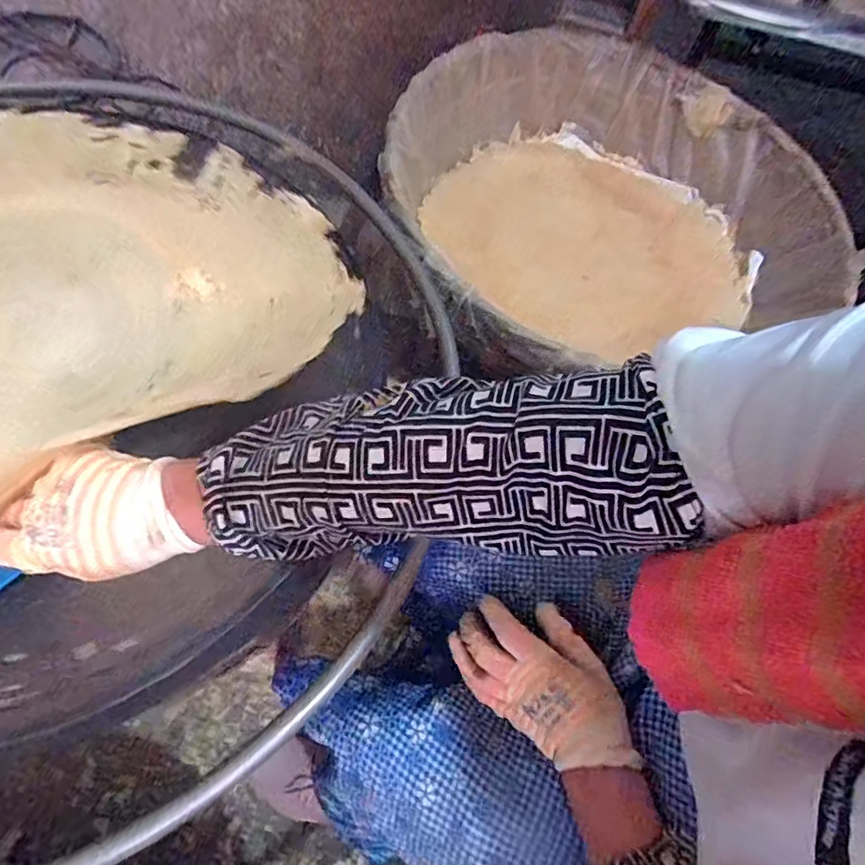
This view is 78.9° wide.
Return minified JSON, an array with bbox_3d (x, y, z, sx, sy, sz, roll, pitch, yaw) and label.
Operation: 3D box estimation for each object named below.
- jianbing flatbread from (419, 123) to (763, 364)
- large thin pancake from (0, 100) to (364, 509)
[{"bbox_3d":[0.279,-0.391,1.004,0.578,0.046,0.536,5,58,-8],"label":"jianbing flatbread"},{"bbox_3d":[-0.408,-0.143,0.483,0.594,0.074,0.486,-36,68,-18],"label":"large thin pancake"}]

